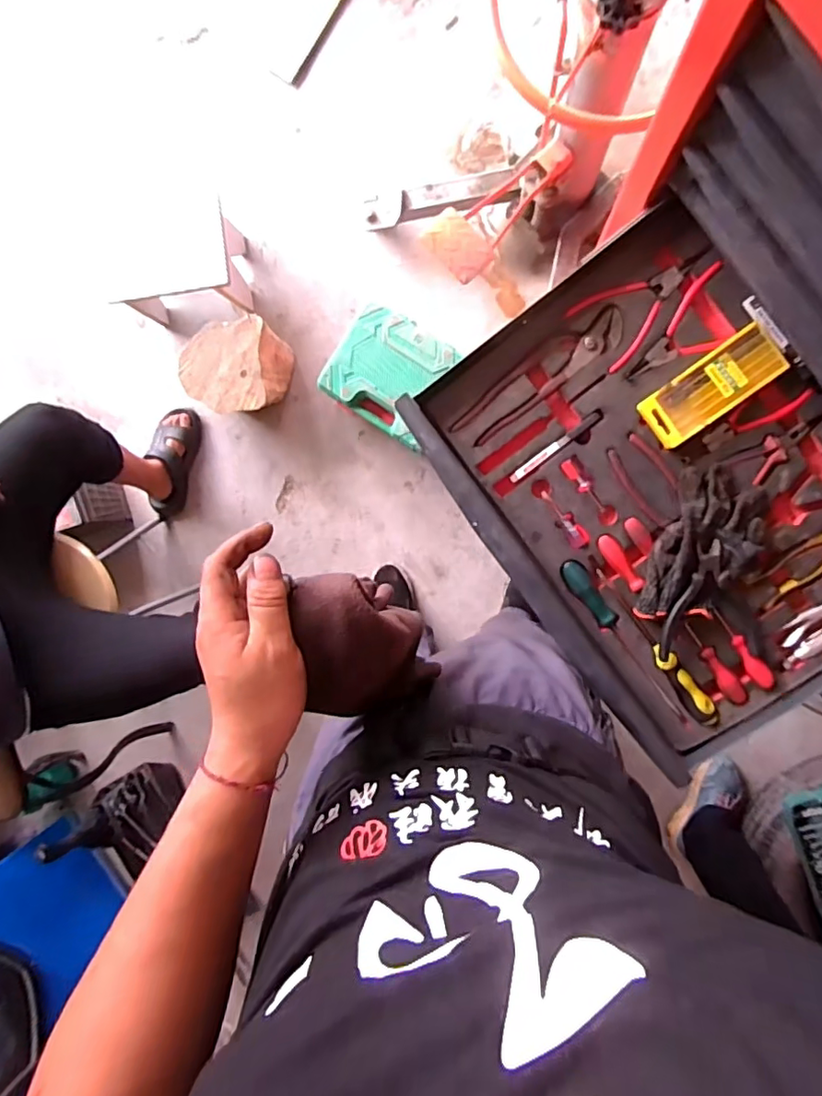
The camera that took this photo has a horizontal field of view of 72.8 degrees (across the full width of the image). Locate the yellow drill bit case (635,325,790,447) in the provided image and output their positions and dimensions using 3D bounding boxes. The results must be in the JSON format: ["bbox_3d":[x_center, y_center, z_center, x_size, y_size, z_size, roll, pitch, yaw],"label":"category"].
[{"bbox_3d":[0.353,-0.189,0.655,0.156,0.012,0.066,-35,90,9],"label":"yellow drill bit case"}]

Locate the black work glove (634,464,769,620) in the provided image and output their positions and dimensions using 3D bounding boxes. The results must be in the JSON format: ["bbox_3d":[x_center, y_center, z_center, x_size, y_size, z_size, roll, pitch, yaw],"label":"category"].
[{"bbox_3d":[0.353,0.004,0.665,0.109,0.033,0.187,19,97,6],"label":"black work glove"}]

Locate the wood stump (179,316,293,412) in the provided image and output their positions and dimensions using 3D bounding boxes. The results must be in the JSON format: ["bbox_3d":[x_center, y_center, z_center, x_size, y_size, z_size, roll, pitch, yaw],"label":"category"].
[{"bbox_3d":[-0.417,-0.429,1.332,0.216,0.143,0.217,13,97,6],"label":"wood stump"}]

